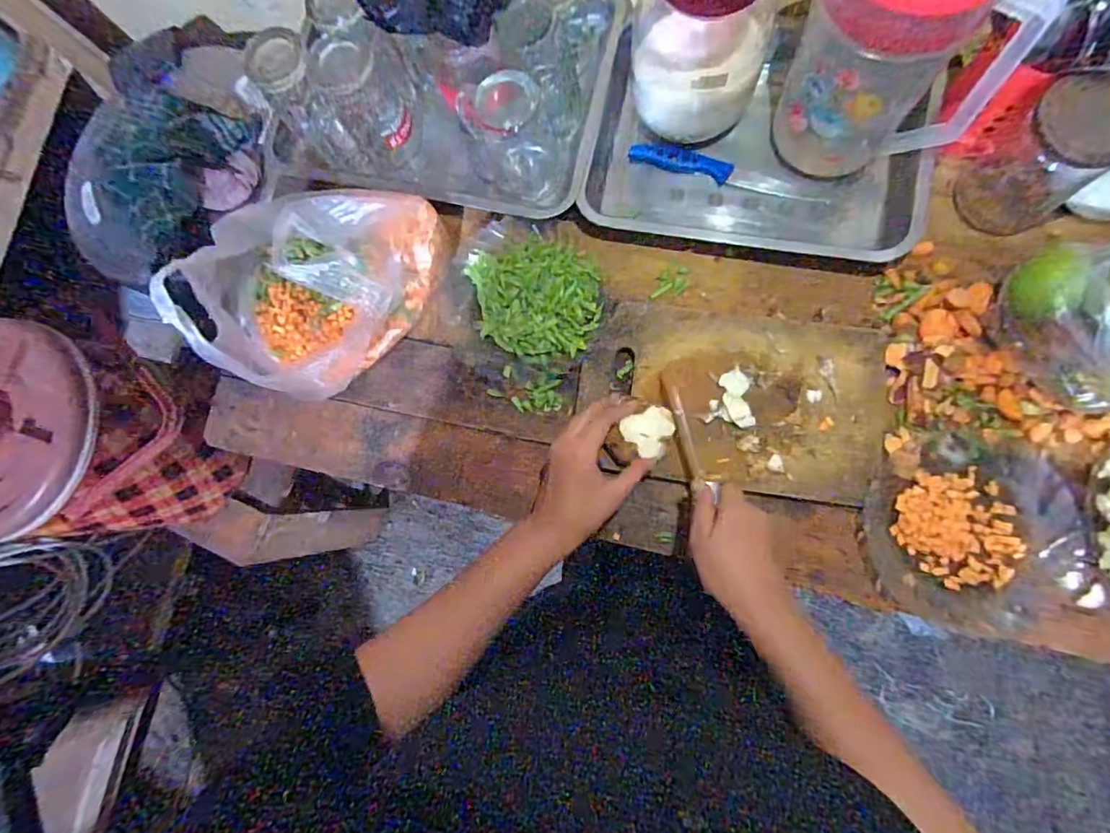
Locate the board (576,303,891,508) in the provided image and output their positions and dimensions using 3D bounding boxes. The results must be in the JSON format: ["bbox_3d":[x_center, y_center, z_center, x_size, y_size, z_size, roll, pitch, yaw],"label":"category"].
[{"bbox_3d":[0.180,-0.020,0.554,0.297,0.020,0.182,7,83,7],"label":"board"}]

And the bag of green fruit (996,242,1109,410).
[{"bbox_3d":[0.503,-0.084,0.479,0.148,0.072,0.135,-14,81,4],"label":"bag of green fruit"}]

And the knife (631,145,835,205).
[{"bbox_3d":[0.190,-0.273,0.608,0.216,0.016,0.027,18,85,8],"label":"knife"}]

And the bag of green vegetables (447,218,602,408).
[{"bbox_3d":[-0.040,-0.117,0.598,0.171,0.036,0.183,26,86,9],"label":"bag of green vegetables"}]

